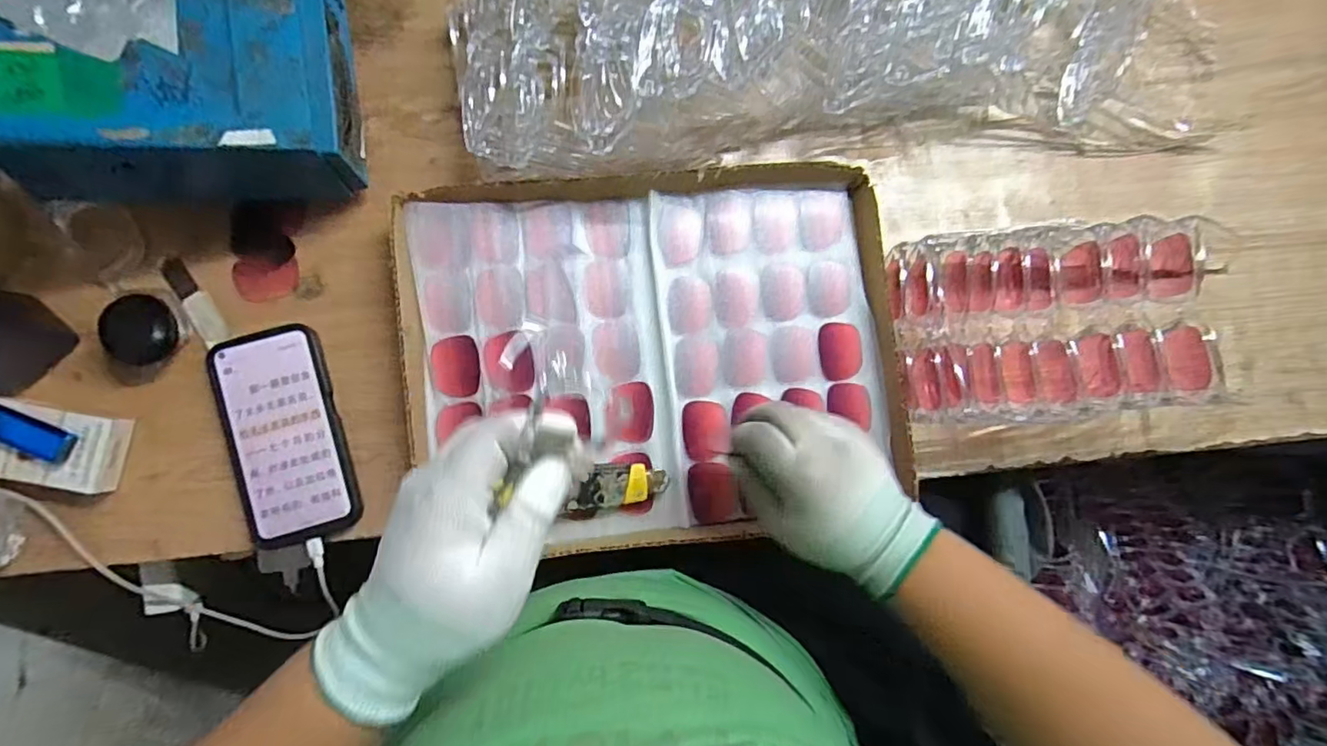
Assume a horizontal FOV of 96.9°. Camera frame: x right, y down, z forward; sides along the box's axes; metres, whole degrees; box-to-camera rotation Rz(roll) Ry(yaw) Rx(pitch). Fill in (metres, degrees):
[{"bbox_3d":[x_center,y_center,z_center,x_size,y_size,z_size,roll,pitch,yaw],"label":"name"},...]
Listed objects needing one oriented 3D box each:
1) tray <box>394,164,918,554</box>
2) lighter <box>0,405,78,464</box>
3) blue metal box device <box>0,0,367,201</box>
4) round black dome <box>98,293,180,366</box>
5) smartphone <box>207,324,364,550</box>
[{"bbox_3d":[-0.002,-0.015,0.476,0.383,0.035,0.288,-5,84,-5],"label":"tray"},{"bbox_3d":[-0.469,0.041,0.426,0.077,0.017,0.026,25,85,-3],"label":"lighter"},{"bbox_3d":[-0.336,-0.247,0.420,0.190,0.137,0.241,-10,87,-5],"label":"blue metal box device"},{"bbox_3d":[-0.401,-0.033,0.451,0.045,0.025,0.046,0,86,-5],"label":"round black dome"},{"bbox_3d":[-0.295,0.047,0.459,0.082,0.009,0.162,-18,88,-6],"label":"smartphone"}]

